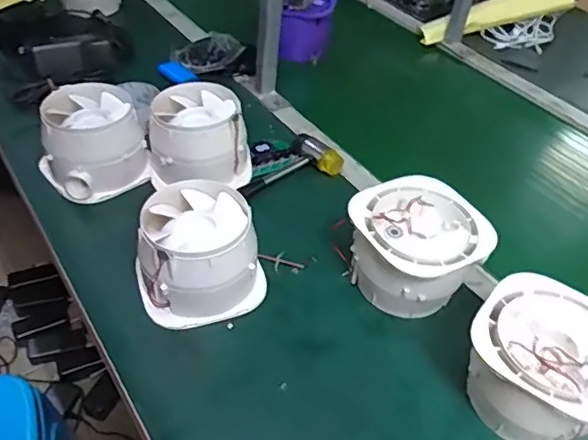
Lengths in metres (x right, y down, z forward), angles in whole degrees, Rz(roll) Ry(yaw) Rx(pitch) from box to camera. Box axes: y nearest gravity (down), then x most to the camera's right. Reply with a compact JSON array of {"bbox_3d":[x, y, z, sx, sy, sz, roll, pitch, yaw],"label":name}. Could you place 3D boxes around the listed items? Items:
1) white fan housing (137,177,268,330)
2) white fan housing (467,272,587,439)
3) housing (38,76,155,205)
[{"bbox_3d":[-0.106,0.039,0.632,0.135,0.101,0.123,-12,45,-17],"label":"white fan housing"},{"bbox_3d":[0.237,0.145,0.546,0.137,0.095,0.146,31,49,26],"label":"white fan housing"},{"bbox_3d":[-0.272,-0.107,0.764,0.134,0.095,0.127,-16,47,-21],"label":"housing"}]

